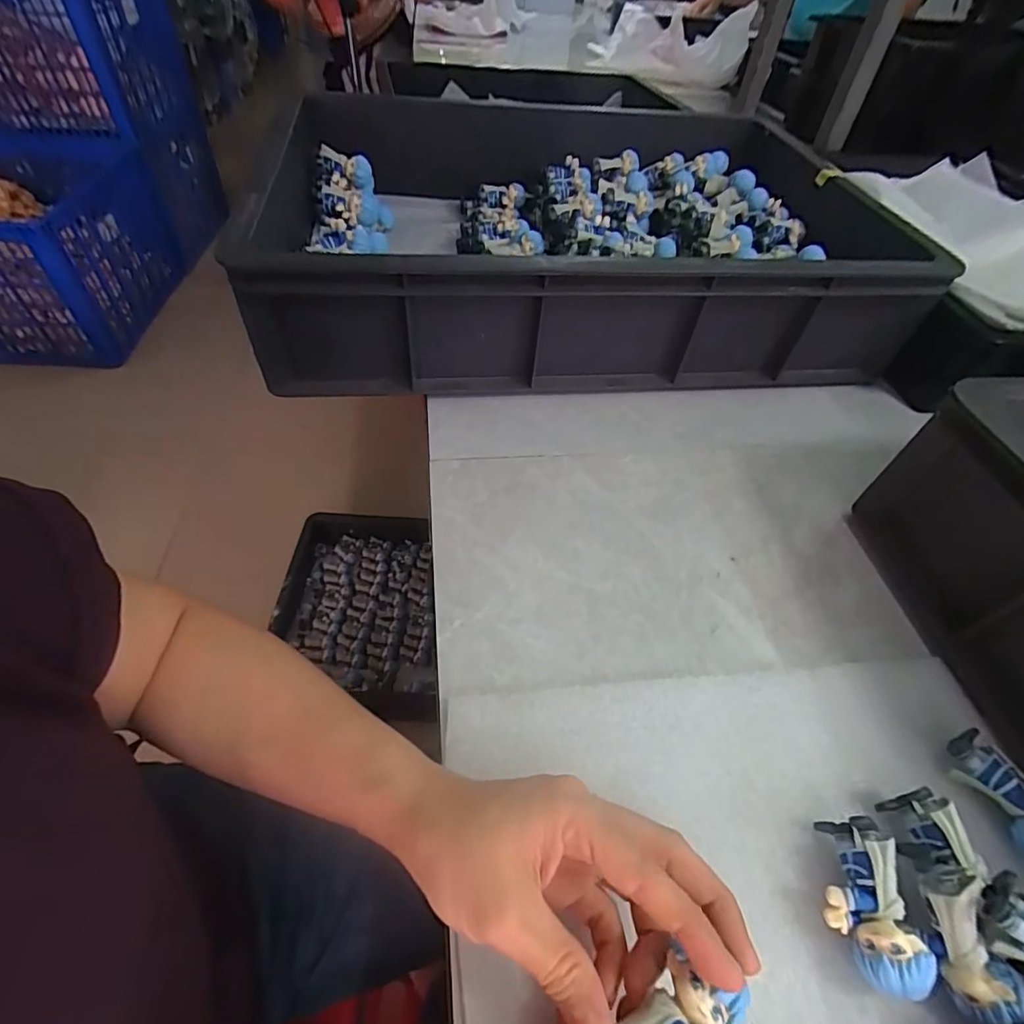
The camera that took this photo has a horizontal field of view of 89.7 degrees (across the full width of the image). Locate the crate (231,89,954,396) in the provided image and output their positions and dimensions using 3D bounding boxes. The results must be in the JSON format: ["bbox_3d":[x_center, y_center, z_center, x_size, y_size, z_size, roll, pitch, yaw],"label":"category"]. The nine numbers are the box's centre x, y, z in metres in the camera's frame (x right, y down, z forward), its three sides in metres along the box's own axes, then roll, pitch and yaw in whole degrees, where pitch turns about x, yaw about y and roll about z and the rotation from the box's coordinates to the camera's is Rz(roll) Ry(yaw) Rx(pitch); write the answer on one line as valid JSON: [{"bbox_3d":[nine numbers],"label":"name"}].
[{"bbox_3d":[0.052,-0.323,0.564,0.553,0.119,0.444,-3,50,-9],"label":"crate"}]

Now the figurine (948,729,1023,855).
[{"bbox_3d":[0.256,0.146,0.264,0.023,0.036,0.061,-14,53,-17],"label":"figurine"}]

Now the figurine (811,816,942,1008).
[{"bbox_3d":[0.157,0.175,0.233,0.031,0.029,0.062,6,50,-1],"label":"figurine"}]

